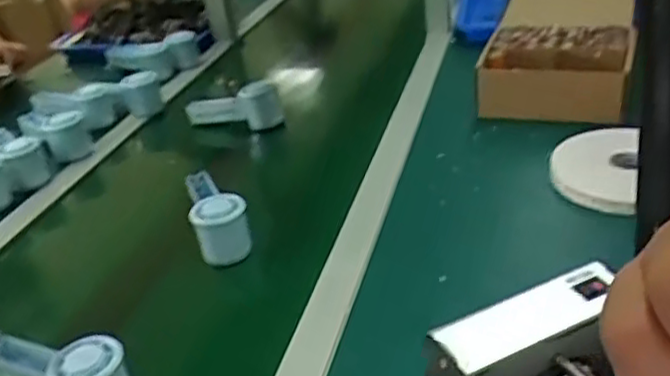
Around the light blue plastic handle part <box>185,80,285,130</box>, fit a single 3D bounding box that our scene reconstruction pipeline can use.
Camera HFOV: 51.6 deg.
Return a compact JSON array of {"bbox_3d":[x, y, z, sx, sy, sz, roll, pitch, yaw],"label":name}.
[{"bbox_3d":[-0.158,-0.118,1.089,0.183,0.070,0.055,-7,42,44],"label":"light blue plastic handle part"}]

